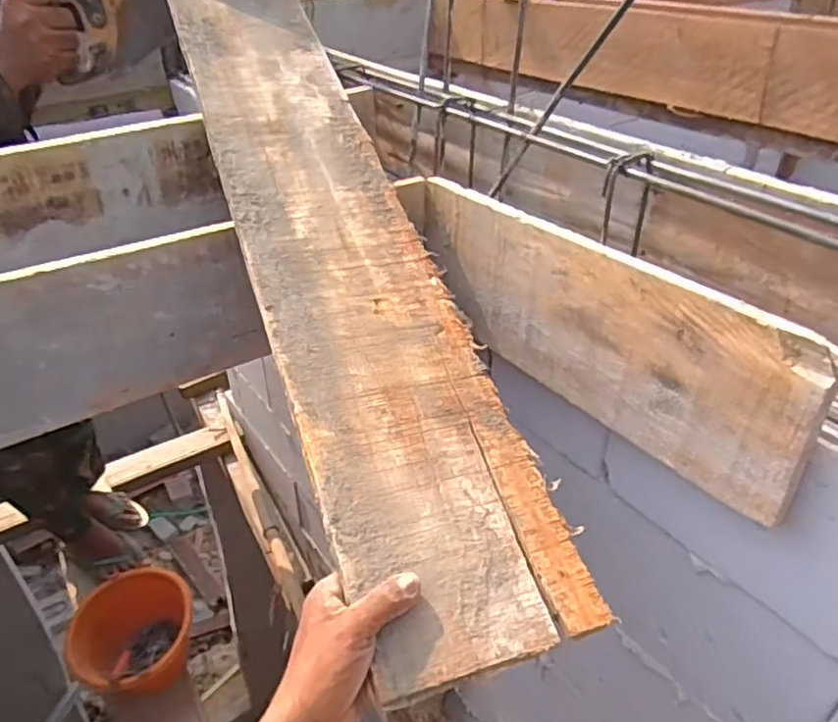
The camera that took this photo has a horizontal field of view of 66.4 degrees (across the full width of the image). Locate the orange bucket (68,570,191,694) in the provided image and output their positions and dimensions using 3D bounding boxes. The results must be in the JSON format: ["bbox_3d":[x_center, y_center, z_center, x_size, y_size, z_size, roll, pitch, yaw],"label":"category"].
[{"bbox_3d":[-0.587,0.594,1.361,0.250,0.165,0.255,0,35,0],"label":"orange bucket"}]

